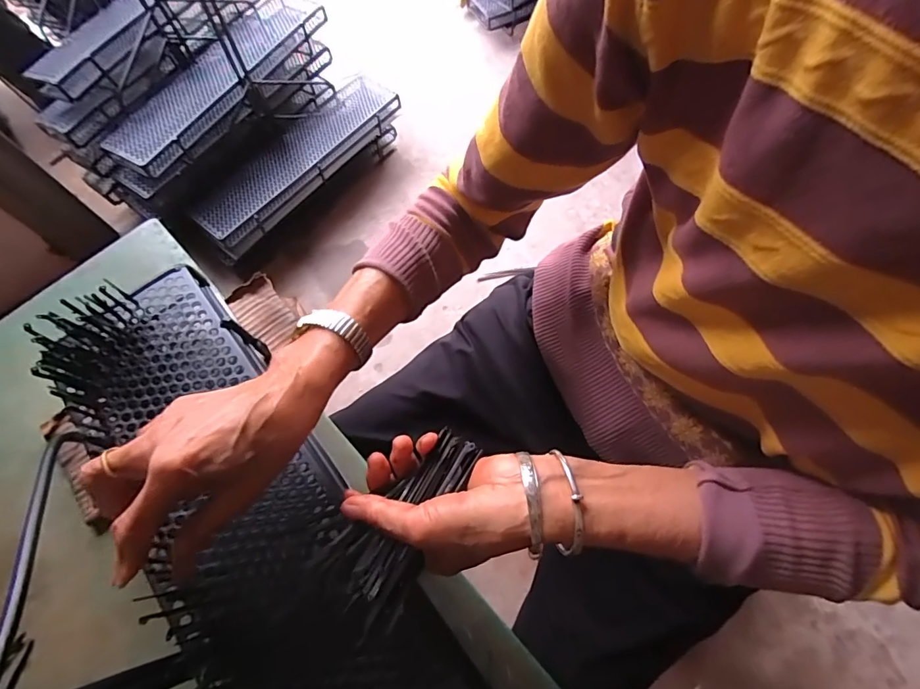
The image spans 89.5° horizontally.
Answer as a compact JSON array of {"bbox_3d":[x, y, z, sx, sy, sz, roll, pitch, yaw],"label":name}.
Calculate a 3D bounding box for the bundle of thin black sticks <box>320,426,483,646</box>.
[{"bbox_3d":[-0.035,0.114,0.306,0.058,0.017,0.124,32,75,15],"label":"bundle of thin black sticks"}]

